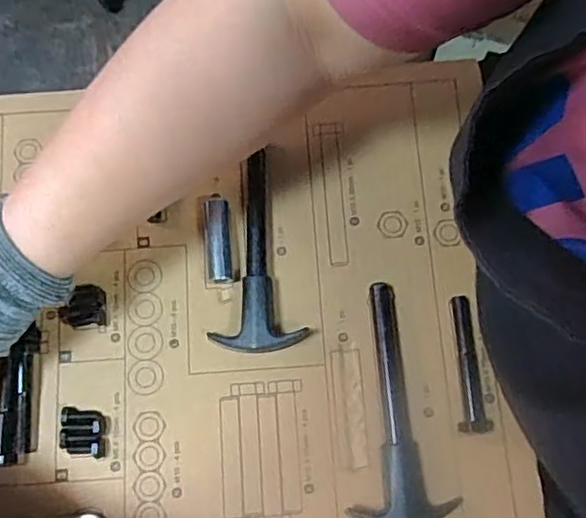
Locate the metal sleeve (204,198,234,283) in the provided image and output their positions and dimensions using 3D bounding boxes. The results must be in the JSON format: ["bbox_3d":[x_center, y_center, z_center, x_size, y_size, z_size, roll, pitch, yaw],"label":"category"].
[{"bbox_3d":[-0.044,-0.010,0.365,0.015,0.014,0.049,-4,77,0],"label":"metal sleeve"}]

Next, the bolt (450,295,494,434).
[{"bbox_3d":[0.099,0.058,0.346,0.017,0.013,0.076,-3,77,0],"label":"bolt"}]

